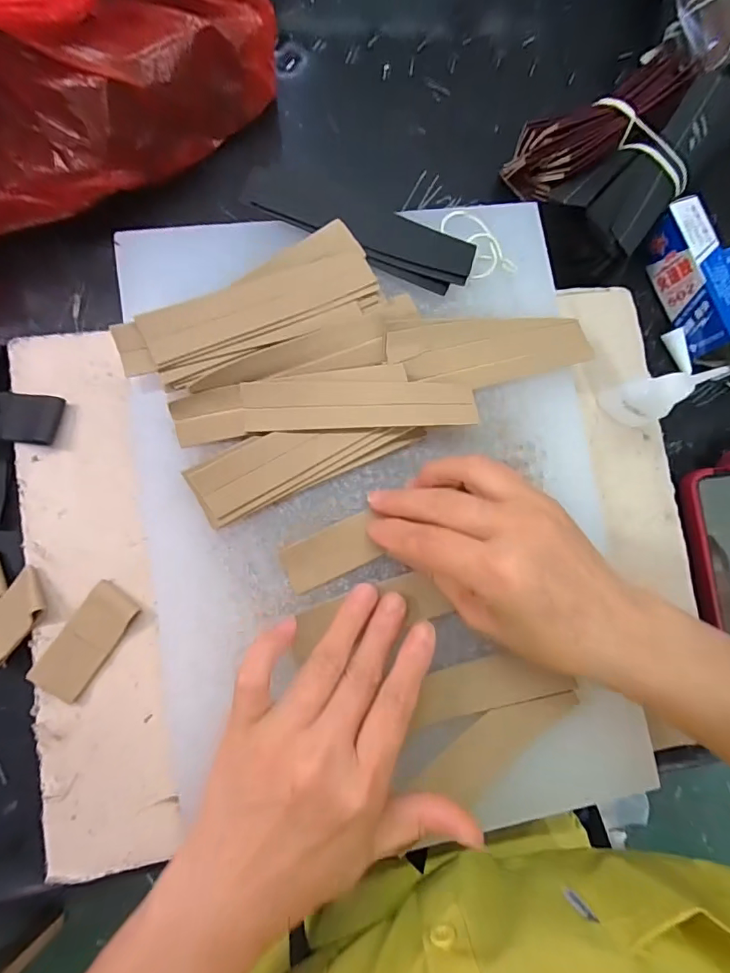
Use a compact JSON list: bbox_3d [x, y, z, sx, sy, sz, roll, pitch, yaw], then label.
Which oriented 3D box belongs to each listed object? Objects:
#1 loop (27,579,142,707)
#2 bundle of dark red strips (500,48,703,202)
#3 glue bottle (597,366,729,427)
[{"bbox_3d":[-0.150,0.084,0.254,0.027,0.007,0.060,34,81,-2],"label":"loop"},{"bbox_3d":[0.168,-0.253,0.332,0.149,0.050,0.049,-34,89,-9],"label":"bundle of dark red strips"},{"bbox_3d":[0.174,-0.055,0.273,0.027,0.078,0.029,-18,86,-9],"label":"glue bottle"}]

